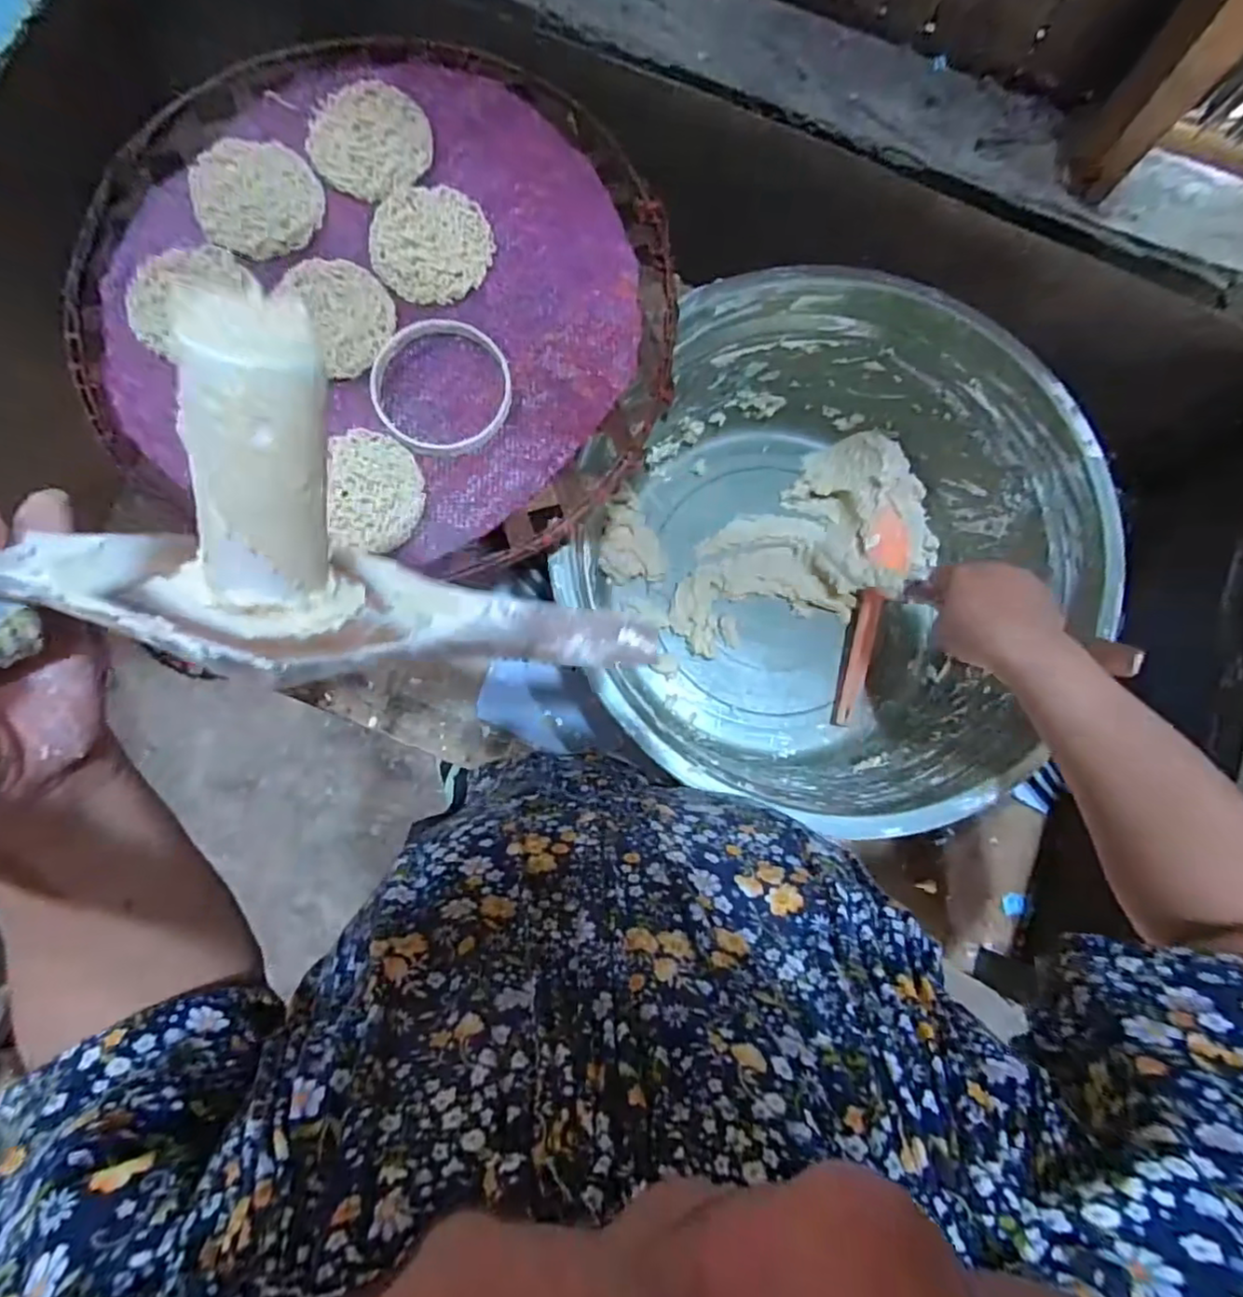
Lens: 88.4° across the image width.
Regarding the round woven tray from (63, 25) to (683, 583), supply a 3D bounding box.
[{"bbox_3d":[-0.155,-0.236,0.422,0.377,0.023,0.356,0,82,-1],"label":"round woven tray"}]

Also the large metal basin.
[{"bbox_3d":[0.174,-0.072,0.543,0.365,0.184,0.392,0,82,-1],"label":"large metal basin"}]

